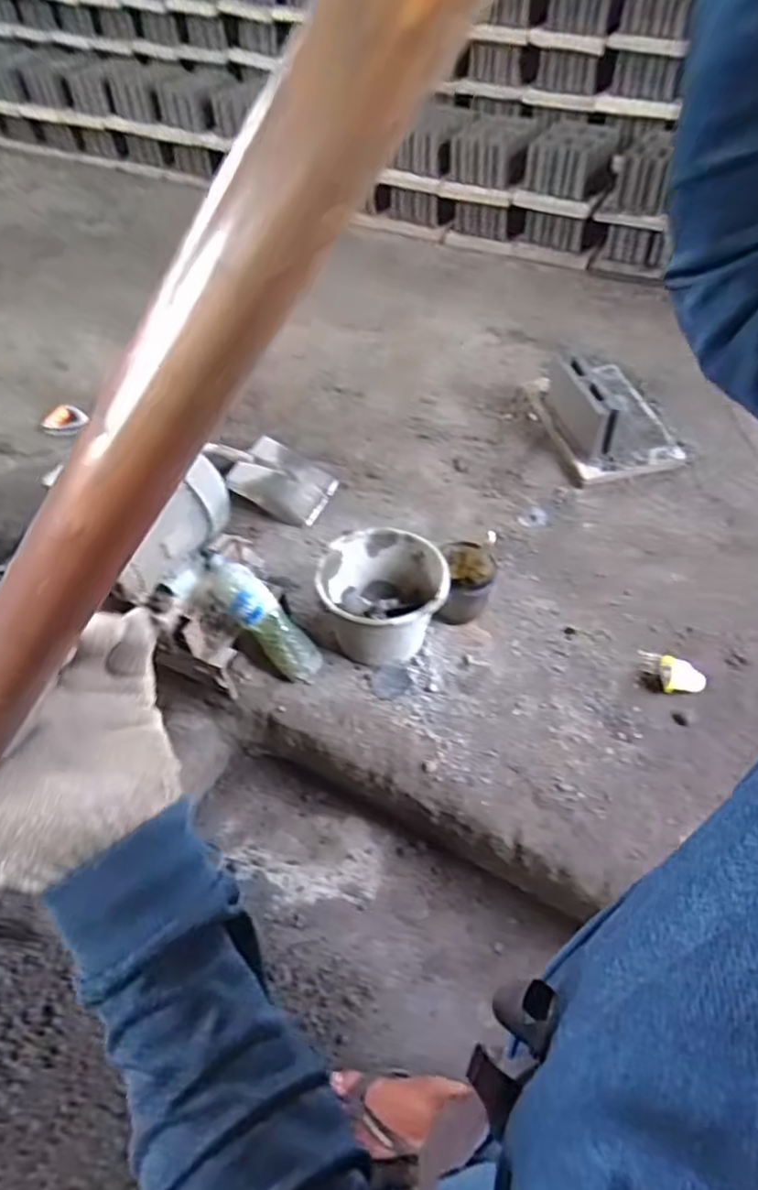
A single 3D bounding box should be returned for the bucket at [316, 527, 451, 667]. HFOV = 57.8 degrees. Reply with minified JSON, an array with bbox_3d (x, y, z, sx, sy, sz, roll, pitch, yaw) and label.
[{"bbox_3d":[0.008,0.016,1.455,0.254,0.187,0.241,0,49,0],"label":"bucket"}]

